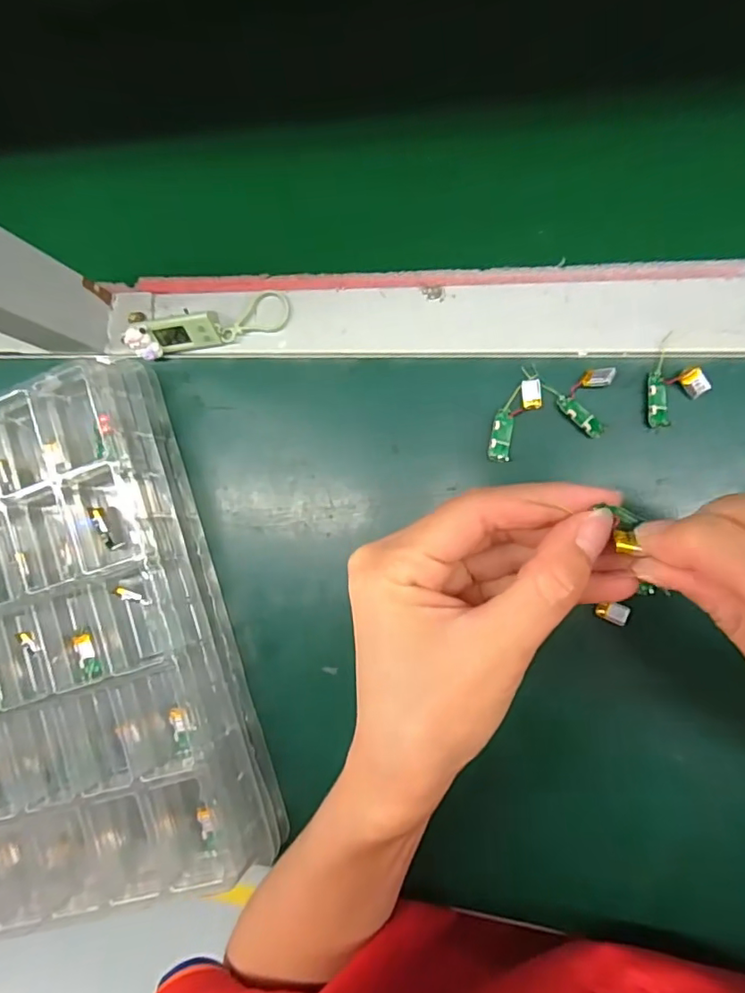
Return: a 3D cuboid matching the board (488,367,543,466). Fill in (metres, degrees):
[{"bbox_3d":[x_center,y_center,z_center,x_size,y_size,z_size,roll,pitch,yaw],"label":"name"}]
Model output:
[{"bbox_3d":[0.077,-0.042,0.293,0.018,0.005,0.050,24,94,12],"label":"board"}]

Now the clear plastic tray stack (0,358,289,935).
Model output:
[{"bbox_3d":[-0.215,0.096,0.333,0.255,0.044,0.301,-20,84,11],"label":"clear plastic tray stack"}]

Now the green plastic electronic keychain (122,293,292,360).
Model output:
[{"bbox_3d":[-0.100,-0.105,0.328,0.098,0.020,0.023,-11,86,12],"label":"green plastic electronic keychain"}]

